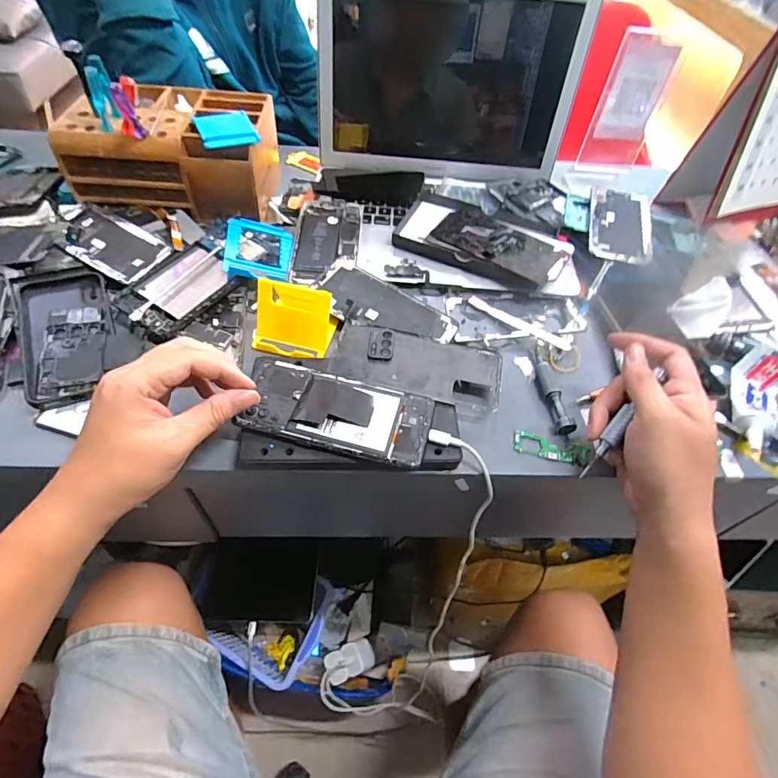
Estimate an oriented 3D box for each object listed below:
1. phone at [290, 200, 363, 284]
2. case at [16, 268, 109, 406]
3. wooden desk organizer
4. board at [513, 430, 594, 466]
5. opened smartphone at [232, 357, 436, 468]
[{"bbox_3d":[-0.071,-0.173,0.538,0.071,0.009,0.151,2,52,-2],"label":"phone"},{"bbox_3d":[-0.299,-0.057,0.428,0.074,0.010,0.163,-18,61,-22],"label":"case"},{"bbox_3d":[-0.247,-0.282,0.549,0.205,0.084,0.145,6,51,0],"label":"wooden desk organizer"},{"bbox_3d":[0.144,0.052,0.406,0.068,0.005,0.022,12,52,6],"label":"board"},{"bbox_3d":[-0.045,0.017,0.387,0.157,0.010,0.071,15,52,6],"label":"opened smartphone"}]

